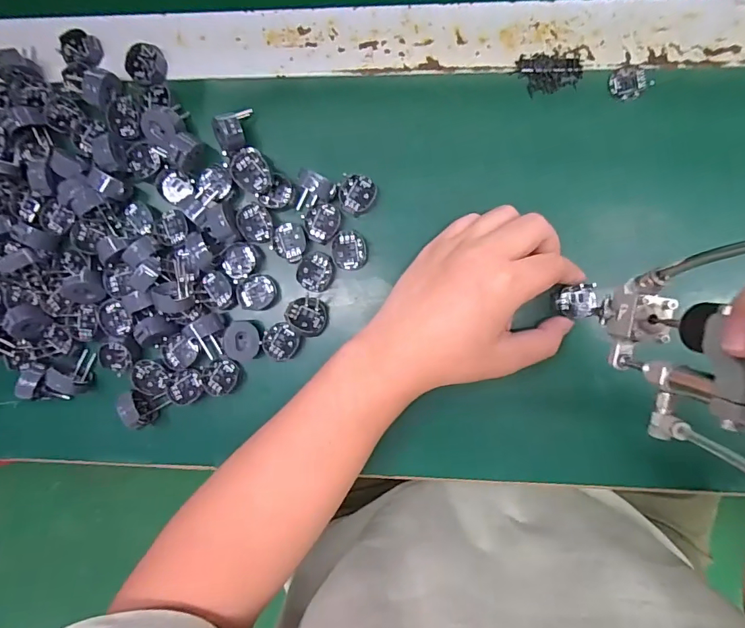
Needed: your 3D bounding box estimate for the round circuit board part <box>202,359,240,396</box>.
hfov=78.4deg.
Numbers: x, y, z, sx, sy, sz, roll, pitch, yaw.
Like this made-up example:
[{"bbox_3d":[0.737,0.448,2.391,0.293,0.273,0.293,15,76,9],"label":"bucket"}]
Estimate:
[{"bbox_3d":[-0.114,0.048,0.344,0.024,0.006,0.028,38,94,1],"label":"round circuit board part"}]

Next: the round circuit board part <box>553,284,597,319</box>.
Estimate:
[{"bbox_3d":[0.143,-0.008,0.320,0.027,0.010,0.023,-11,92,3],"label":"round circuit board part"}]

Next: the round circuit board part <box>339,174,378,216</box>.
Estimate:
[{"bbox_3d":[-0.010,-0.087,0.332,0.025,0.010,0.029,42,94,1],"label":"round circuit board part"}]

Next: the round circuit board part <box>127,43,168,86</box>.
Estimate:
[{"bbox_3d":[-0.169,-0.186,0.341,0.026,0.006,0.029,3,92,3],"label":"round circuit board part"}]

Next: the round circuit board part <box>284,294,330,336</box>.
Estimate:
[{"bbox_3d":[-0.047,0.002,0.334,0.026,0.012,0.029,-34,90,4],"label":"round circuit board part"}]

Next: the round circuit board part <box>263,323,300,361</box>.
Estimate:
[{"bbox_3d":[-0.067,0.021,0.340,0.025,0.008,0.028,0,92,3],"label":"round circuit board part"}]

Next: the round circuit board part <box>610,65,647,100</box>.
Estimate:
[{"bbox_3d":[0.179,-0.162,0.318,0.024,0.004,0.023,0,92,3],"label":"round circuit board part"}]

